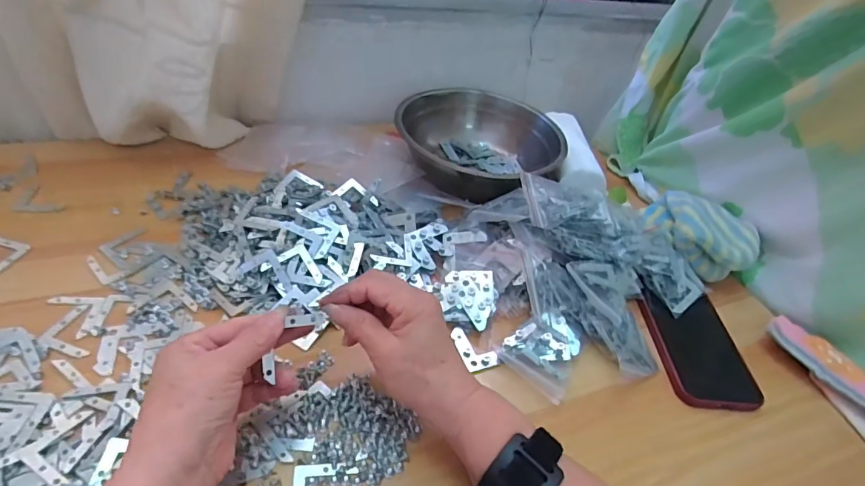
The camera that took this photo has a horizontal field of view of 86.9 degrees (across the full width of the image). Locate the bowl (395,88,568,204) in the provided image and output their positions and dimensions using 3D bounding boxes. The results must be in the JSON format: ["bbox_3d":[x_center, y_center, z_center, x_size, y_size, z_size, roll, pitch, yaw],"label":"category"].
[{"bbox_3d":[0.061,-0.127,0.596,0.198,0.075,0.198,6,42,-5],"label":"bowl"}]

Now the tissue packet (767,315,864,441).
[{"bbox_3d":[0.372,0.130,0.406,0.046,0.026,0.147,-10,46,-22],"label":"tissue packet"}]

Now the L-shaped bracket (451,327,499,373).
[{"bbox_3d":[0.036,0.090,0.400,0.027,0.007,0.046,-10,46,-22],"label":"L-shaped bracket"}]

